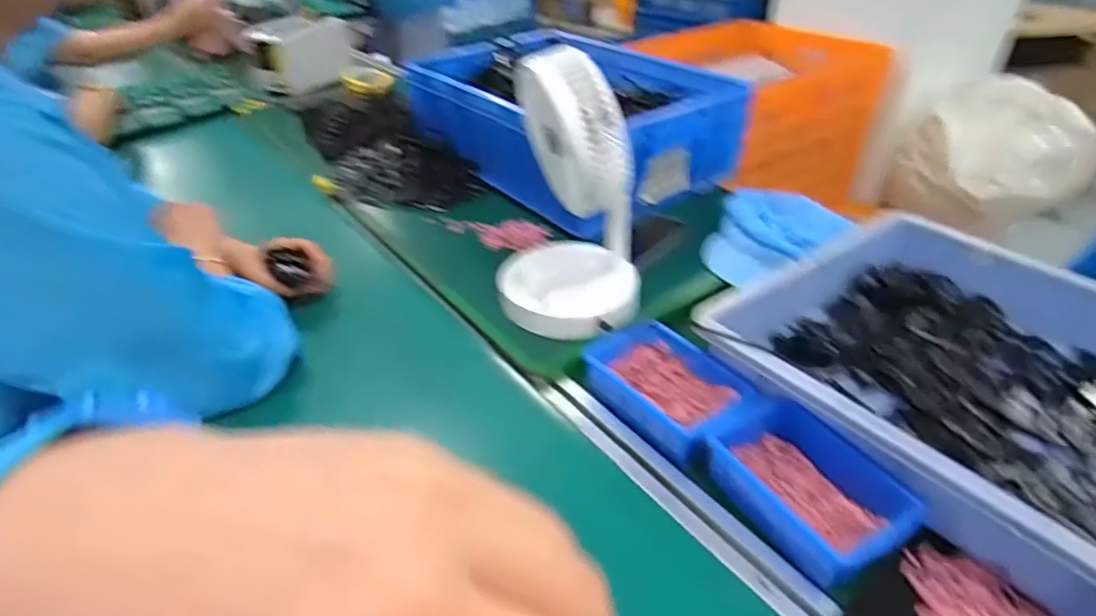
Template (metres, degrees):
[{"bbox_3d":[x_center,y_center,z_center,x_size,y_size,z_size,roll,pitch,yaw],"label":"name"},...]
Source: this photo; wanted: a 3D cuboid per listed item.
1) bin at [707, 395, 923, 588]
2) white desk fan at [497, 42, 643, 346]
[{"bbox_3d":[0.219,0.147,0.515,0.106,0.046,0.153,-22,41,-26],"label":"bin"},{"bbox_3d":[0.021,-0.125,0.662,0.158,0.277,0.156,0,36,2],"label":"white desk fan"}]

